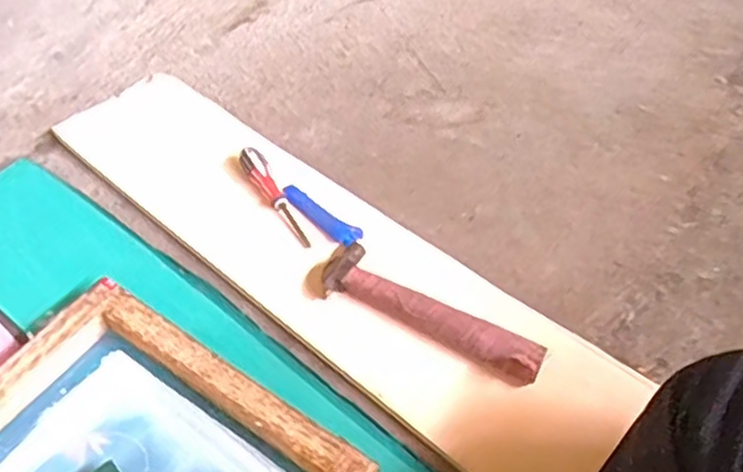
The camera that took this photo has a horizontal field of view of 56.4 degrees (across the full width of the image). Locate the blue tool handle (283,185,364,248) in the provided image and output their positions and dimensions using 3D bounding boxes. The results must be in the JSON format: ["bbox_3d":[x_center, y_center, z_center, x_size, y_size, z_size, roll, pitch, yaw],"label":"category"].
[{"bbox_3d":[-0.065,-0.029,0.881,0.033,0.011,0.130,-37,59,-27],"label":"blue tool handle"}]

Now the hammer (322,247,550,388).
[{"bbox_3d":[0.069,0.084,0.777,0.263,0.045,0.063,26,55,20],"label":"hammer"}]

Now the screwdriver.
[{"bbox_3d":[-0.124,-0.052,0.890,0.026,0.028,0.171,-25,55,-19],"label":"screwdriver"}]

